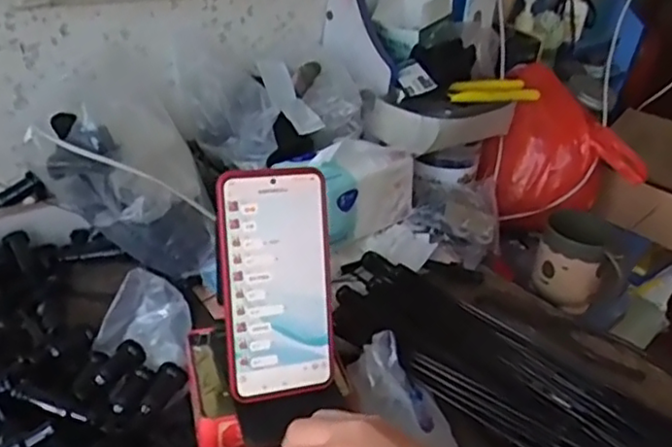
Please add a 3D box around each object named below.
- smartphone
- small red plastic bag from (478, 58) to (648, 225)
[{"bbox_3d":[-0.041,0.042,0.462,0.084,0.162,0.010,-9,9,-20],"label":"smartphone"},{"bbox_3d":[0.314,-0.097,0.883,0.199,0.167,0.176,18,33,25],"label":"small red plastic bag"}]

